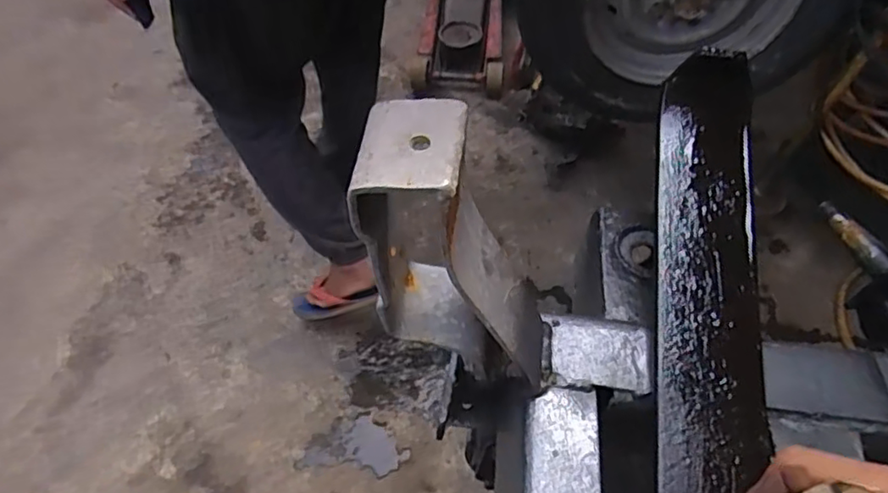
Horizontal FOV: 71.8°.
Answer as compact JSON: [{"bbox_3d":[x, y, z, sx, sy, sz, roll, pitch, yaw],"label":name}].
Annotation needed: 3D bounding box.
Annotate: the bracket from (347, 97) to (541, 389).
[{"bbox_3d":[0.012,0.008,0.309,0.090,0.175,0.057,7,56,5],"label":"bracket"}]

